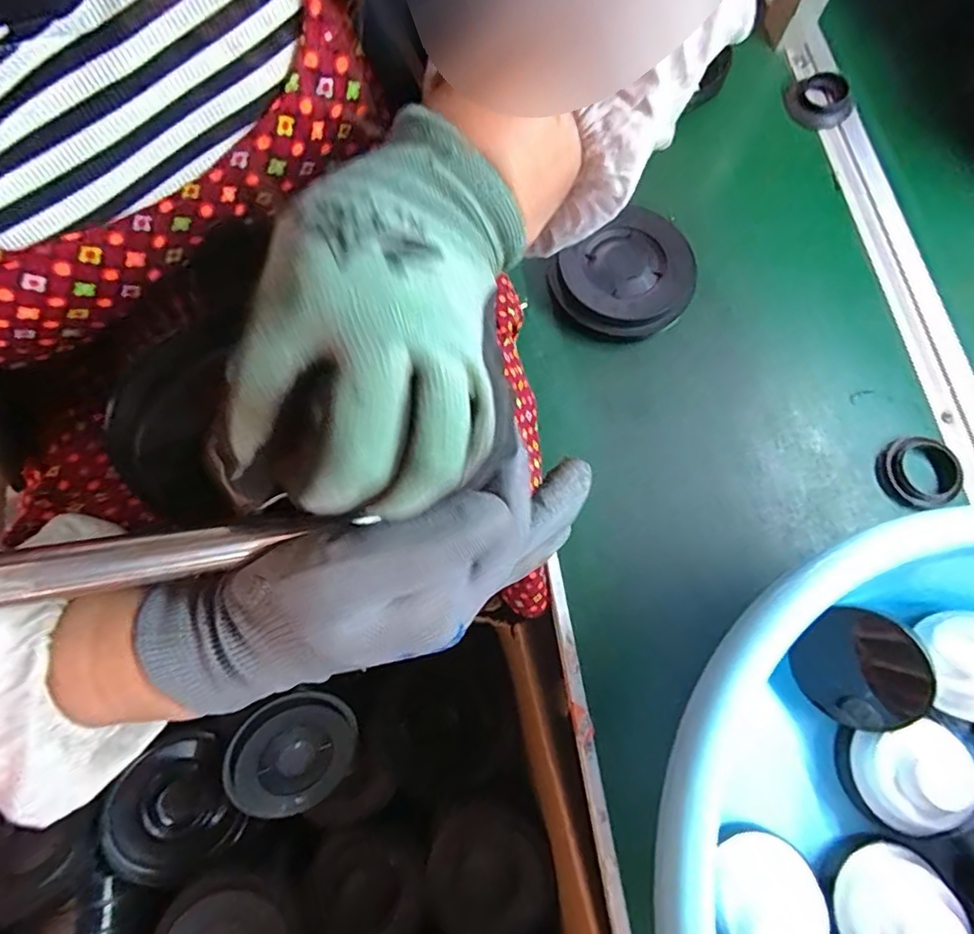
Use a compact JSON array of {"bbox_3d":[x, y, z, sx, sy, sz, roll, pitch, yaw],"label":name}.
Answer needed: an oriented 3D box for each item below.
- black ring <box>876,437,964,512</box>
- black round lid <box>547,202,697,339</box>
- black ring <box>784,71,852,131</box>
[{"bbox_3d":[0.329,0.004,0.425,0.054,0.012,0.055,-20,76,-6],"label":"black ring"},{"bbox_3d":[0.113,-0.151,0.459,0.116,0.026,0.096,-35,78,-10],"label":"black round lid"},{"bbox_3d":[0.297,-0.327,0.500,0.048,0.014,0.054,-15,73,24],"label":"black ring"}]

